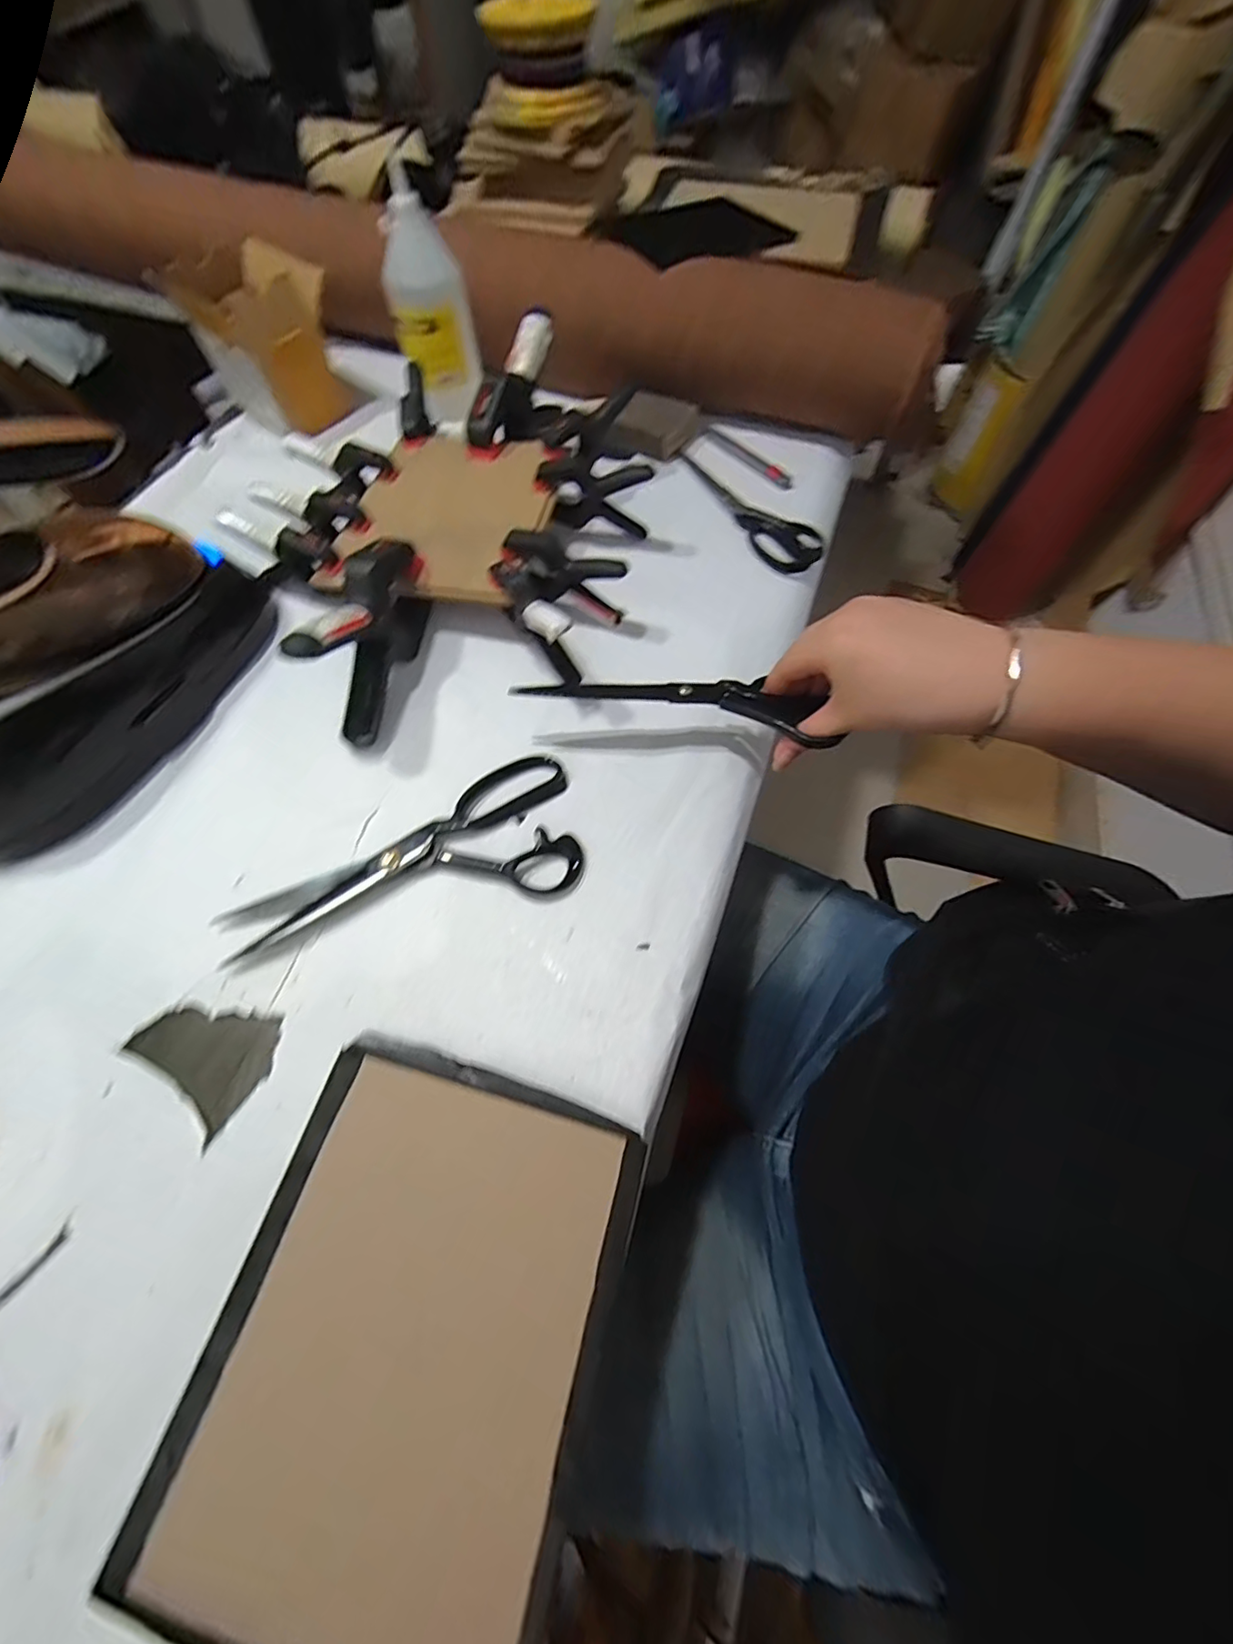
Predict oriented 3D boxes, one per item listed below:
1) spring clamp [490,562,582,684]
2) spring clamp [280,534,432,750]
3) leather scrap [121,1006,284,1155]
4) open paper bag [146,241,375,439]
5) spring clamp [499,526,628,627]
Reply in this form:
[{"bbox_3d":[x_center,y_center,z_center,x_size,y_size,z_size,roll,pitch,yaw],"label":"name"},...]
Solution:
[{"bbox_3d":[-0.065,-0.162,0.454,0.033,0.081,0.110,-24,65,-12],"label":"spring clamp"},{"bbox_3d":[-0.189,-0.152,0.436,0.034,0.091,0.149,7,63,4],"label":"spring clamp"},{"bbox_3d":[-0.261,0.149,0.350,0.089,0.004,0.067,11,63,6],"label":"leather scrap"},{"bbox_3d":[-0.372,-0.519,0.619,0.114,0.126,0.117,26,66,13],"label":"open paper bag"},{"bbox_3d":[-0.041,-0.205,0.471,0.099,0.067,0.022,11,63,6],"label":"spring clamp"}]

